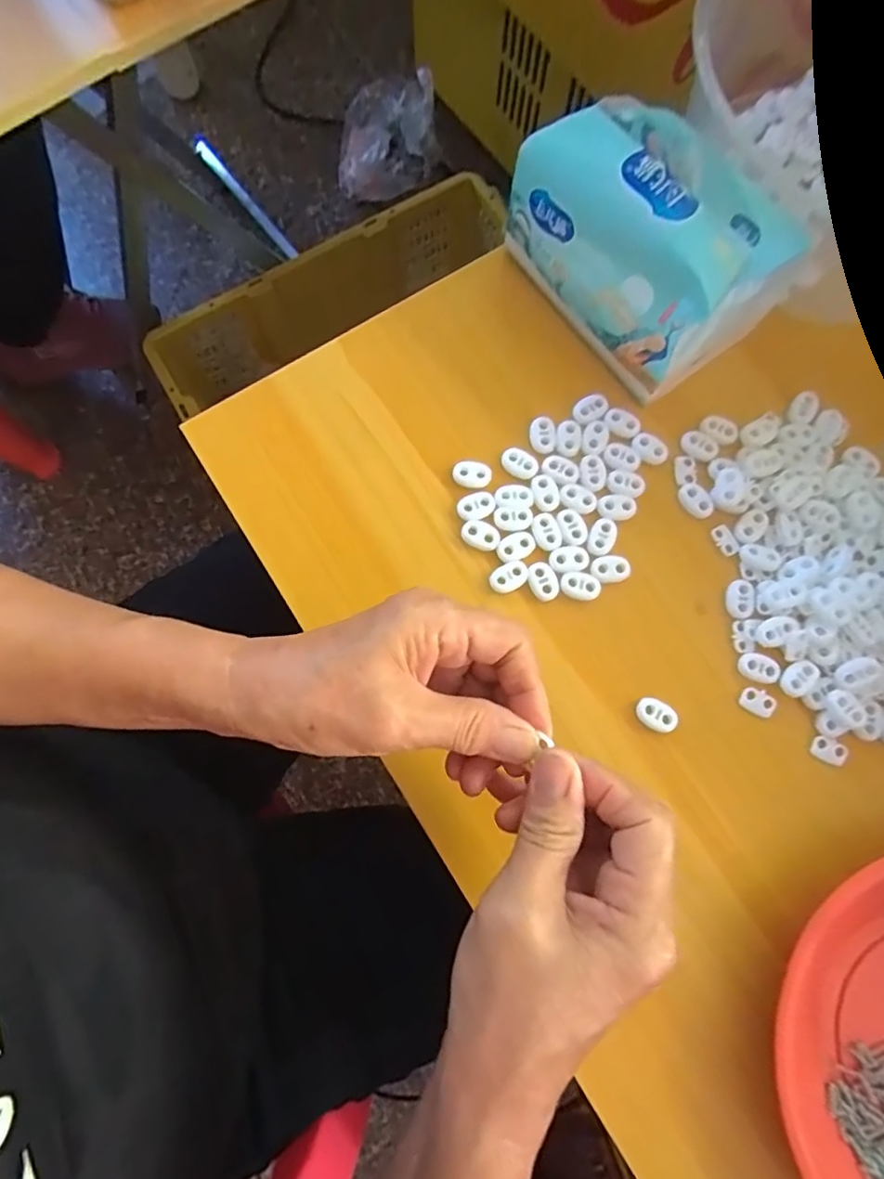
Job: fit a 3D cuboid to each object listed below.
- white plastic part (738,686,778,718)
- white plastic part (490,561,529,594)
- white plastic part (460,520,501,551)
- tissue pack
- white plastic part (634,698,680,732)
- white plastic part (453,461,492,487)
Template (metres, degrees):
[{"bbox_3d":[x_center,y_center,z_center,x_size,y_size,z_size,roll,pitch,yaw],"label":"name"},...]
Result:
[{"bbox_3d":[0.176,0.062,0.315,0.020,0.004,0.013,26,80,4],"label":"white plastic part"},{"bbox_3d":[0.039,-0.007,0.325,0.023,0.004,0.015,-32,81,-7],"label":"white plastic part"},{"bbox_3d":[0.023,-0.031,0.331,0.023,0.004,0.015,22,80,3],"label":"white plastic part"},{"bbox_3d":[0.120,-0.199,0.319,0.106,0.074,0.141,-32,81,-6],"label":"tissue pack"},{"bbox_3d":[0.119,0.069,0.312,0.024,0.004,0.015,25,80,4],"label":"white plastic part"},{"bbox_3d":[0.018,-0.068,0.338,0.023,0.004,0.015,5,79,0],"label":"white plastic part"}]

